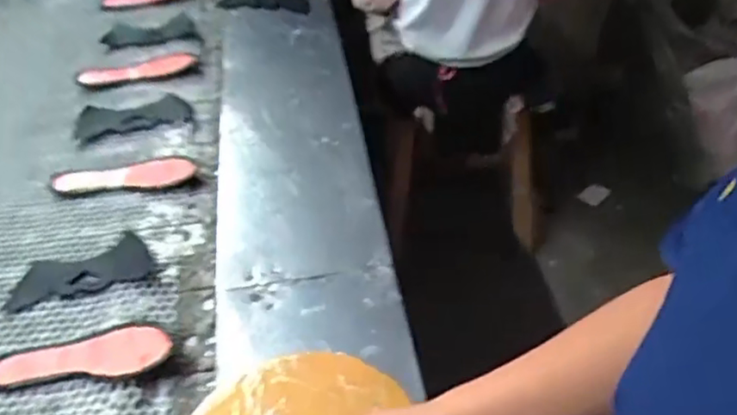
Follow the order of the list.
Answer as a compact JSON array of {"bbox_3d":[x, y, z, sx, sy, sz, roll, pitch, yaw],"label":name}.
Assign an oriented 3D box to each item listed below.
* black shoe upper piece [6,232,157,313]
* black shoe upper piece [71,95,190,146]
[{"bbox_3d":[-0.407,0.088,0.896,0.194,0.021,0.092,-15,46,-10],"label":"black shoe upper piece"},{"bbox_3d":[-0.441,-0.169,1.184,0.204,0.014,0.087,-15,60,-20],"label":"black shoe upper piece"}]

